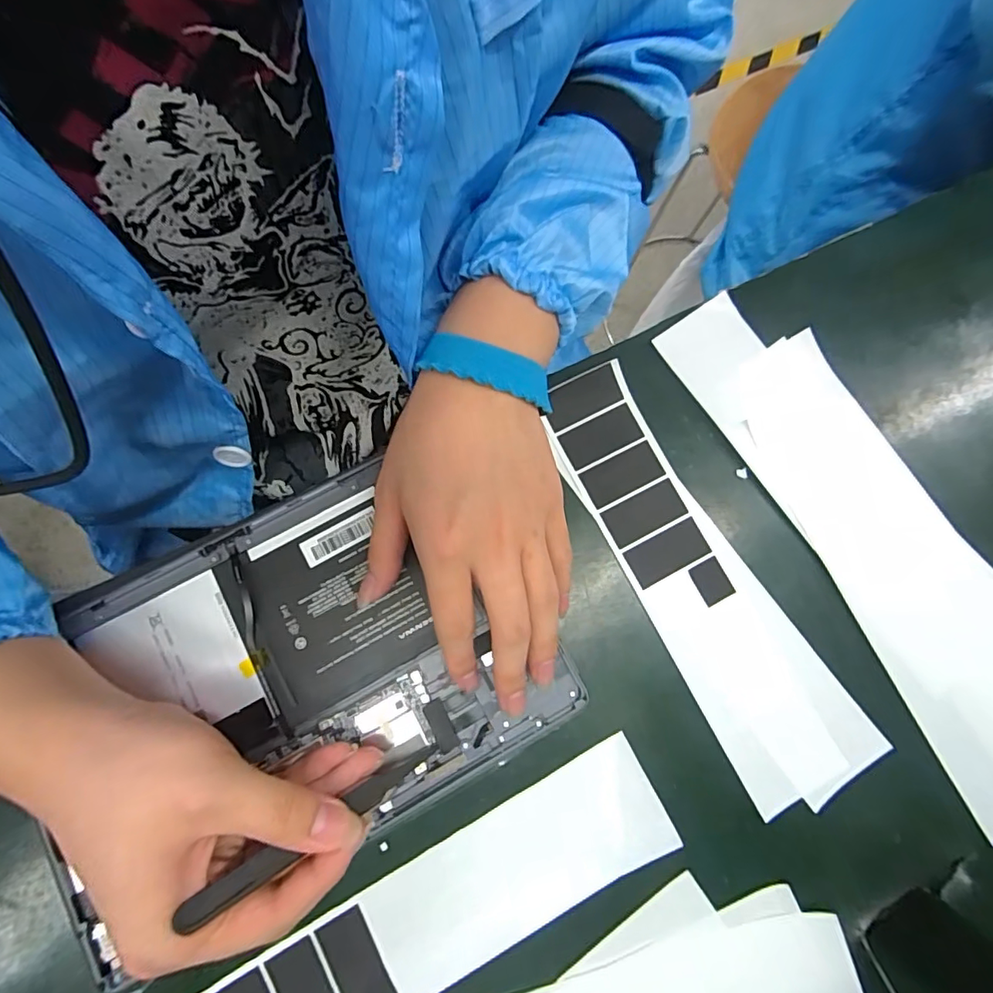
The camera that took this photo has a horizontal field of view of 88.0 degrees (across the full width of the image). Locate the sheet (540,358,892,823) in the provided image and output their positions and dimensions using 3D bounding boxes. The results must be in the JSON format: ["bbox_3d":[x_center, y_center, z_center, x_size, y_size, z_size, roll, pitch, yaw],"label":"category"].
[{"bbox_3d":[0.110,0.048,0.304,0.073,0.011,0.269,-32,81,-9],"label":"sheet"}]

